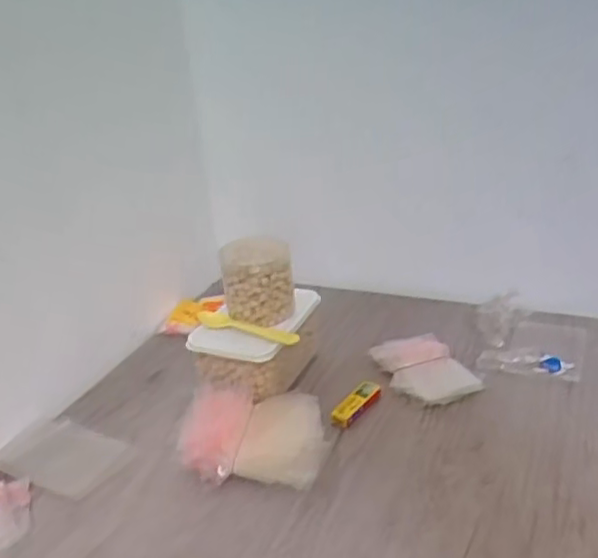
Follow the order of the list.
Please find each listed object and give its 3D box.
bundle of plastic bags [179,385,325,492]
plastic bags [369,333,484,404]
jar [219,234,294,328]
[{"bbox_3d":[-0.050,0.178,0.790,0.158,0.073,0.137,-1,25,9],"label":"bundle of plastic bags"},{"bbox_3d":[0.176,0.120,0.910,0.109,0.021,0.136,-13,26,-16],"label":"plastic bags"},{"bbox_3d":[-0.055,0.001,0.914,0.092,0.111,0.092,-4,25,2],"label":"jar"}]

